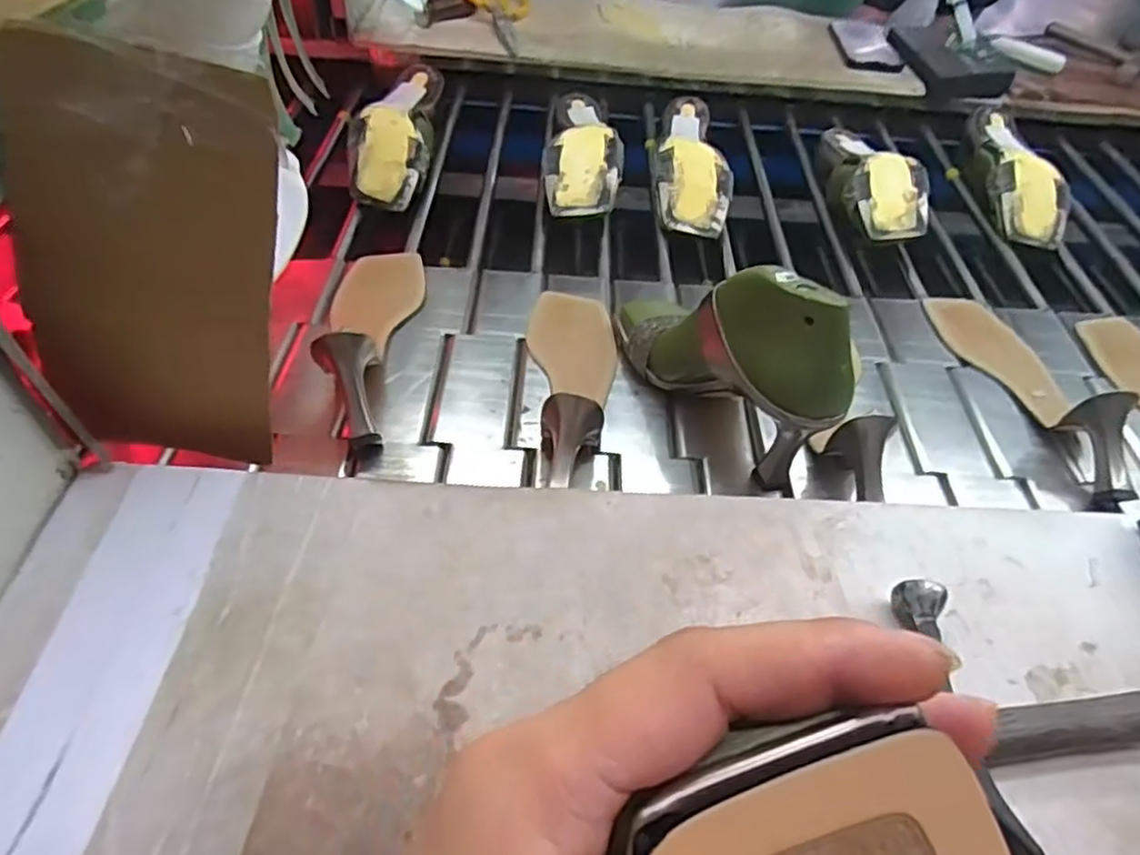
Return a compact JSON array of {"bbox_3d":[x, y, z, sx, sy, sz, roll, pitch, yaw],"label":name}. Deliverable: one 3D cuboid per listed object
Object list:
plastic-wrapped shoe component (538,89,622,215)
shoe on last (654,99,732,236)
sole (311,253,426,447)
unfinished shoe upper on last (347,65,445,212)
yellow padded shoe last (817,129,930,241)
[{"bbox_3d":[0.016,-0.302,0.787,0.081,0.073,0.207,6,50,0],"label":"plastic-wrapped shoe component"},{"bbox_3d":[0.139,-0.297,0.802,0.086,0.066,0.214,10,50,4],"label":"shoe on last"},{"bbox_3d":[-0.166,-0.082,0.599,0.072,0.069,0.231,0,35,-7],"label":"sole"},{"bbox_3d":[-0.192,-0.325,0.792,0.084,0.066,0.221,1,50,-4],"label":"unfinished shoe upper on last"},{"bbox_3d":[0.332,-0.275,0.798,0.080,0.070,0.208,6,50,1],"label":"yellow padded shoe last"}]

